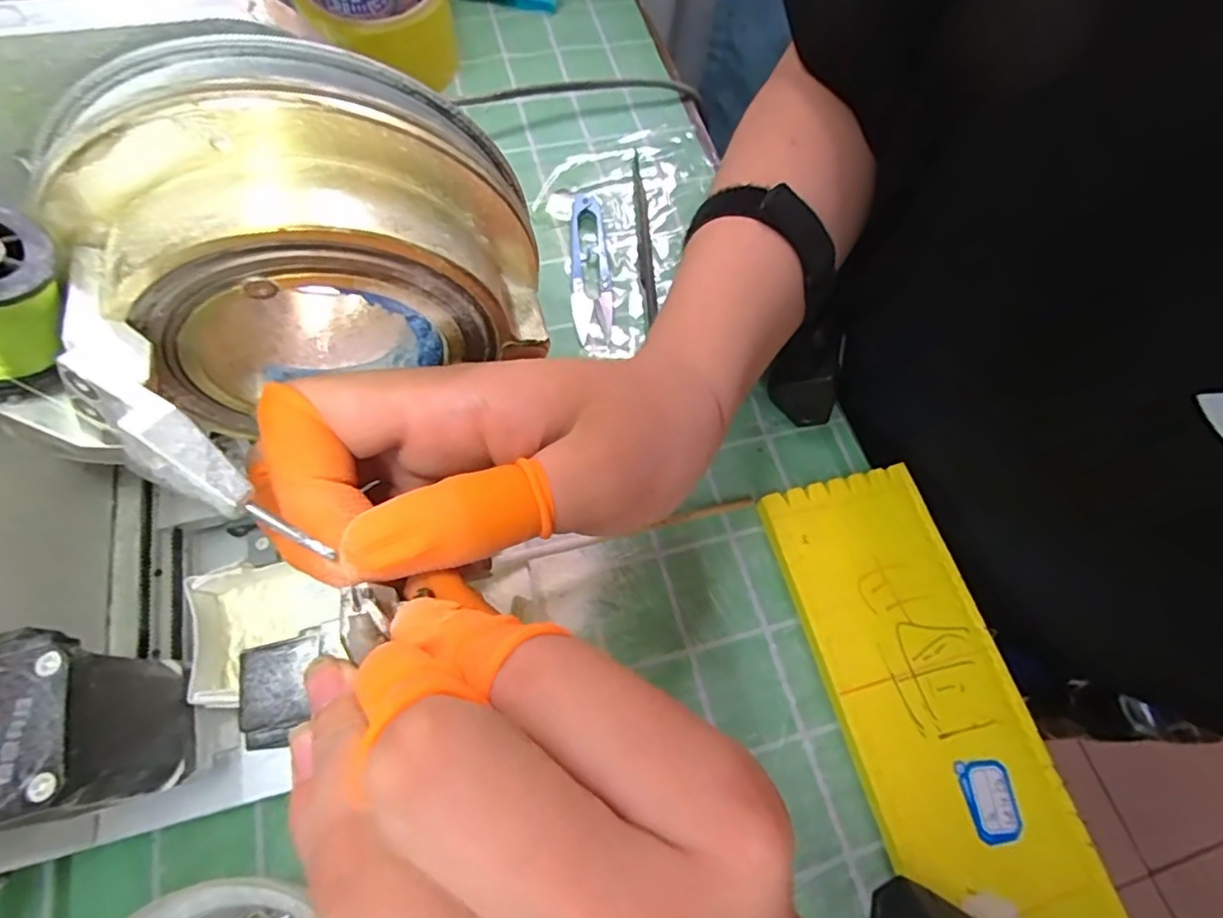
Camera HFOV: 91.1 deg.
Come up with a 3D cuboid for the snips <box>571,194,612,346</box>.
[{"bbox_3d":[-0.014,-0.122,0.369,0.024,0.016,0.109,-3,66,-3],"label":"snips"}]

